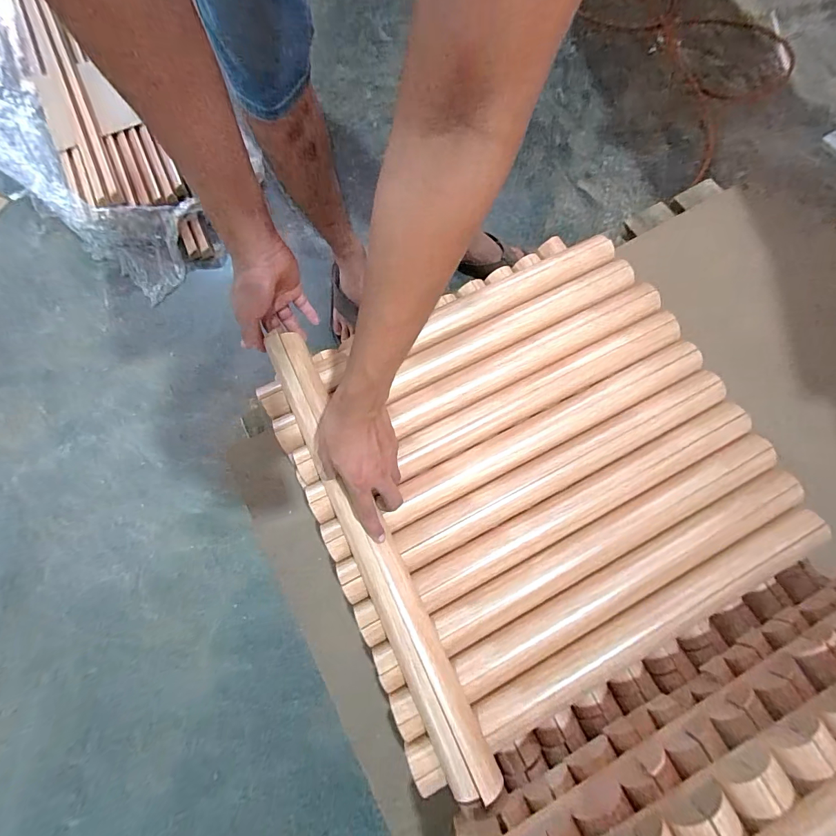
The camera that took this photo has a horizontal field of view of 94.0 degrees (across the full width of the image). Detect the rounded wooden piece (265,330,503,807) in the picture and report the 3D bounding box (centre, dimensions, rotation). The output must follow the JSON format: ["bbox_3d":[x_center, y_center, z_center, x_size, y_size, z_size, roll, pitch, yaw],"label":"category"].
[{"bbox_3d":[-0.062,0.128,0.456,0.058,0.036,0.550,-25,75,-7],"label":"rounded wooden piece"}]

